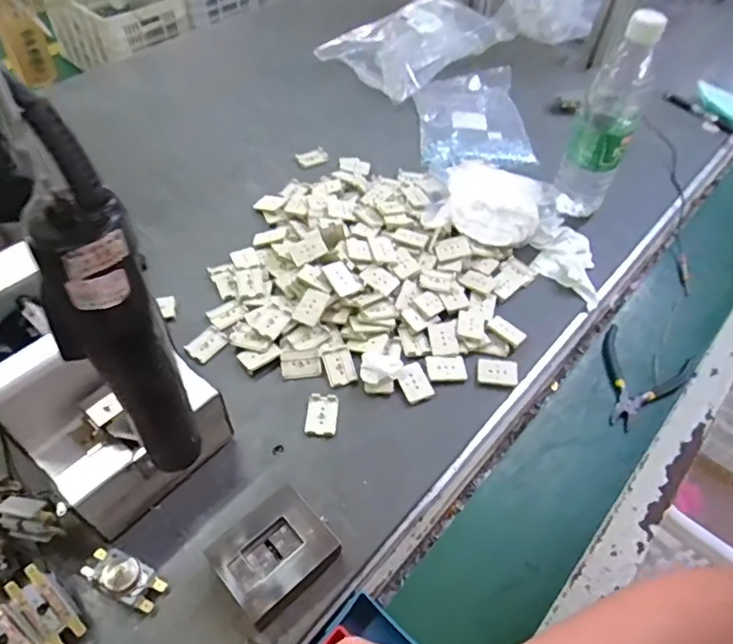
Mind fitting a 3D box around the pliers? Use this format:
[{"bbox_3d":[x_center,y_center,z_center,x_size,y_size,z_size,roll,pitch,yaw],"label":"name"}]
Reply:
[{"bbox_3d":[0.290,0.066,0.588,0.094,0.014,0.124,28,55,16],"label":"pliers"}]

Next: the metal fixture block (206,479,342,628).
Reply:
[{"bbox_3d":[-0.069,0.177,0.420,0.081,0.026,0.071,-35,62,-27],"label":"metal fixture block"}]

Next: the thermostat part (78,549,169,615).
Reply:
[{"bbox_3d":[-0.180,0.188,0.406,0.058,0.024,0.028,21,53,12],"label":"thermostat part"}]

